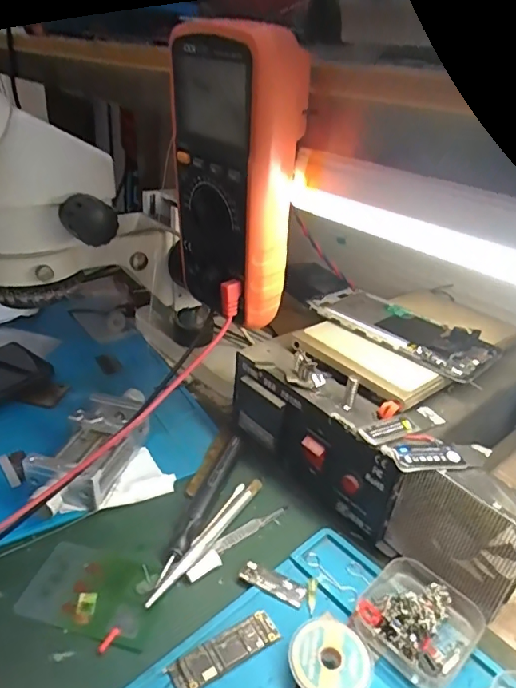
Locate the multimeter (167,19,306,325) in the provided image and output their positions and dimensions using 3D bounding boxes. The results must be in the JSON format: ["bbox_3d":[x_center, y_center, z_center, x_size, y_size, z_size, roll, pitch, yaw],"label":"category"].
[{"bbox_3d":[-0.016,-0.103,0.320,0.052,0.167,0.082,-14,34,-30],"label":"multimeter"}]

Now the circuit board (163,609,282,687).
[{"bbox_3d":[-0.018,0.175,0.285,0.065,0.004,0.021,-14,34,-29],"label":"circuit board"}]

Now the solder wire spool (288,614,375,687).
[{"bbox_3d":[0.041,0.178,0.279,0.046,0.011,0.045,3,29,-2],"label":"solder wire spool"}]

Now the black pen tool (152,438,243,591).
[{"bbox_3d":[-0.040,0.117,0.370,0.012,0.019,0.133,12,30,13],"label":"black pen tool"}]

